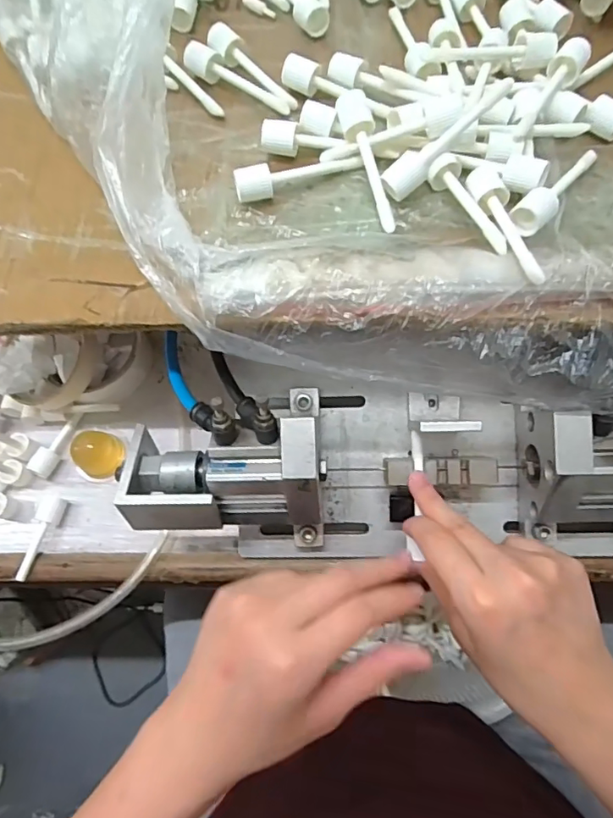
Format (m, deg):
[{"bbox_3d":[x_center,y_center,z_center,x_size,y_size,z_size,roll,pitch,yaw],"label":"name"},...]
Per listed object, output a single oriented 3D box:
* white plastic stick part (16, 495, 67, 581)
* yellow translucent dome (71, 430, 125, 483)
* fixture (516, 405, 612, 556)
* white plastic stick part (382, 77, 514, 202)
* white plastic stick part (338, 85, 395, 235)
[{"bbox_3d":[-0.206,0.099,0.394,0.016,0.012,0.064,14,73,10],"label":"white plastic stick part"},{"bbox_3d":[-0.164,0.038,0.402,0.039,0.025,0.037,-2,71,5],"label":"yellow translucent dome"},{"bbox_3d":[0.200,0.046,0.325,0.141,0.097,0.086,1,72,5],"label":"fixture"},{"bbox_3d":[0.078,-0.151,0.286,0.083,0.013,0.015,-41,75,10],"label":"white plastic stick part"},{"bbox_3d":[0.035,-0.141,0.295,0.018,0.024,0.083,-14,71,1],"label":"white plastic stick part"}]

